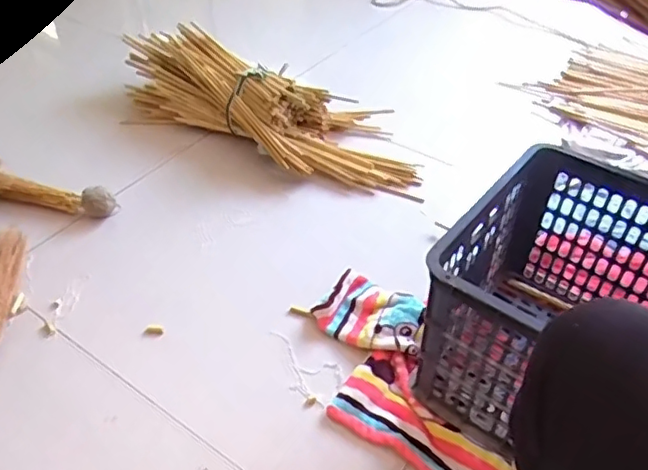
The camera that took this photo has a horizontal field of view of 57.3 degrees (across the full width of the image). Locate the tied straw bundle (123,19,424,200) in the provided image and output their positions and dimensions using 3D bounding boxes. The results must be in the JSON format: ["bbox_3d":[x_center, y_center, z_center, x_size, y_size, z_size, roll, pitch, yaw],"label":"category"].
[{"bbox_3d":[-0.134,-0.304,1.326,0.764,0.150,0.263,21,47,22],"label":"tied straw bundle"}]

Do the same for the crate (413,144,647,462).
[{"bbox_3d":[0.405,0.140,0.768,0.484,0.271,0.329,27,50,27],"label":"crate"}]

